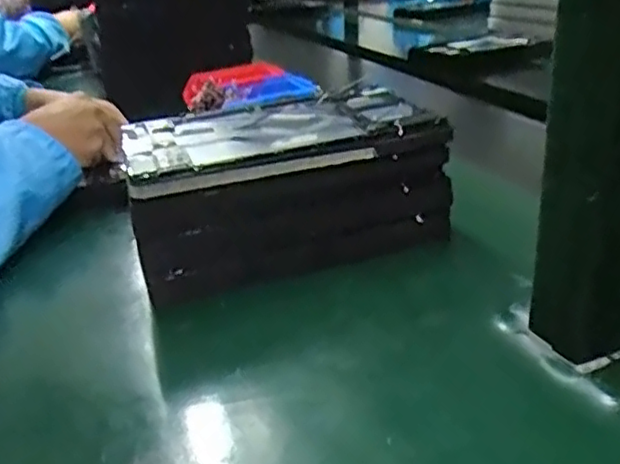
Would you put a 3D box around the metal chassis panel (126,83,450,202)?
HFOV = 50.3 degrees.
[{"bbox_3d":[-0.028,-0.082,0.547,0.239,0.025,0.155,-11,24,-11],"label":"metal chassis panel"}]

